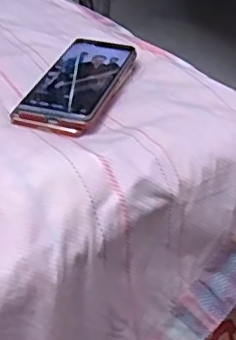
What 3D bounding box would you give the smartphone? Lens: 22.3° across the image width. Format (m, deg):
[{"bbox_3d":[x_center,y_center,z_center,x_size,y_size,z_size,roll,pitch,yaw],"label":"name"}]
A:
[{"bbox_3d":[-0.037,-0.090,0.607,0.073,0.020,0.161,20,44,13],"label":"smartphone"}]

